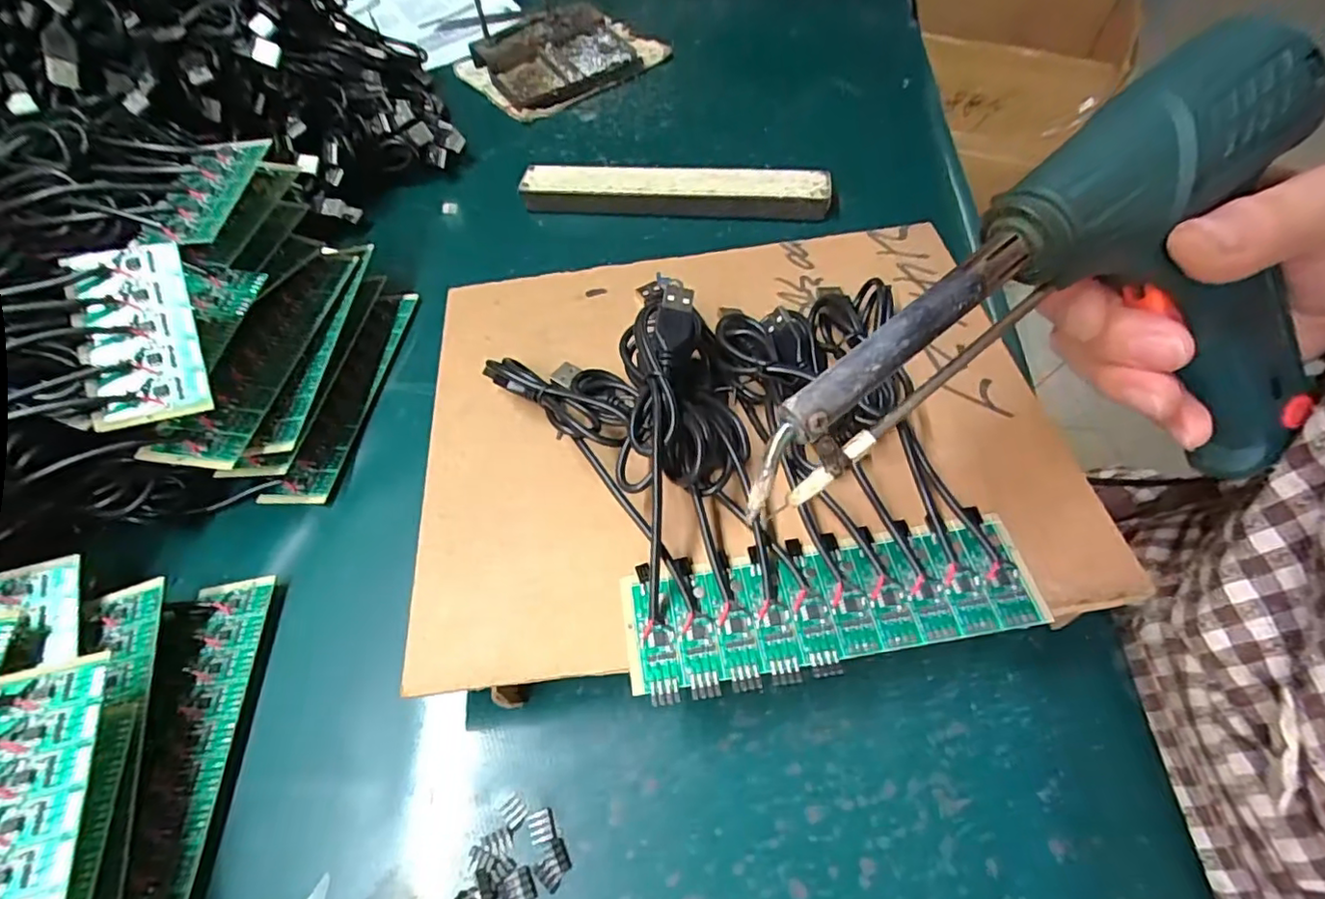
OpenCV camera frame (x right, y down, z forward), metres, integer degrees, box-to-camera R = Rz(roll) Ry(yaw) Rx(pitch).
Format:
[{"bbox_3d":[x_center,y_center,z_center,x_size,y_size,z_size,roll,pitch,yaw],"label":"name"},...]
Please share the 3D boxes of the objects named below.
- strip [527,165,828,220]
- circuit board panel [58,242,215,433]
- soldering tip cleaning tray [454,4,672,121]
[{"bbox_3d":[0.007,-0.167,0.391,0.194,0.025,0.025,5,56,8],"label":"strip"},{"bbox_3d":[-0.211,-0.047,0.242,0.041,0.004,0.071,-14,87,-13],"label":"circuit board panel"},{"bbox_3d":[-0.081,-0.330,0.500,0.150,0.031,0.109,-29,58,-15],"label":"soldering tip cleaning tray"}]

